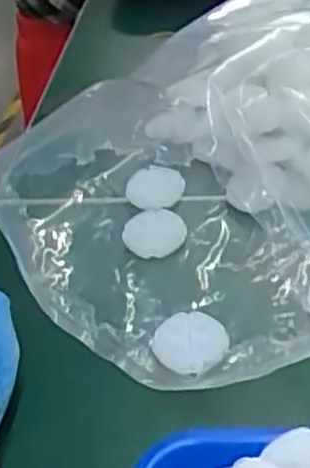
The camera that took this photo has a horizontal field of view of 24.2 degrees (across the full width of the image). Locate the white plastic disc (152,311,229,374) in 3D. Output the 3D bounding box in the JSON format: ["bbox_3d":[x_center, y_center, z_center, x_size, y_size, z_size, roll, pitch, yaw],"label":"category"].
[{"bbox_3d":[0.018,0.054,0.366,0.037,0.007,0.039,-4,43,4],"label":"white plastic disc"}]

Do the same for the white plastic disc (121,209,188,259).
[{"bbox_3d":[0.000,-0.002,0.442,0.038,0.004,0.038,-6,40,5],"label":"white plastic disc"}]

